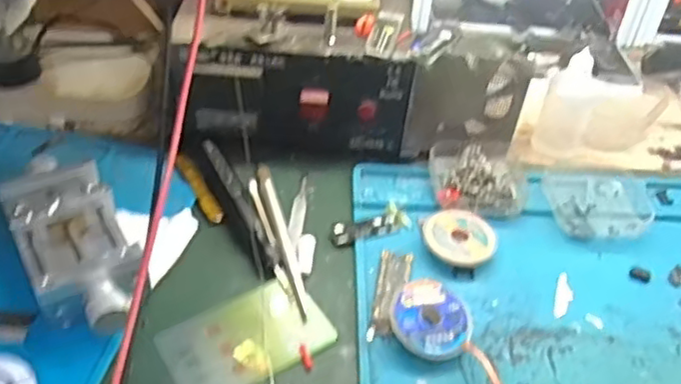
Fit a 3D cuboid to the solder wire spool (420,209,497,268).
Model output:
[{"bbox_3d":[0.075,0.030,0.415,0.043,0.012,0.040,3,41,-2],"label":"solder wire spool"}]

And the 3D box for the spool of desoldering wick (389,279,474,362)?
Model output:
[{"bbox_3d":[0.049,0.071,0.361,0.042,0.015,0.045,3,41,-2],"label":"spool of desoldering wick"}]

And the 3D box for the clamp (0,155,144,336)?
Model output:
[{"bbox_3d":[-0.151,0.028,0.374,0.054,0.032,0.140,-20,47,-26],"label":"clamp"}]

